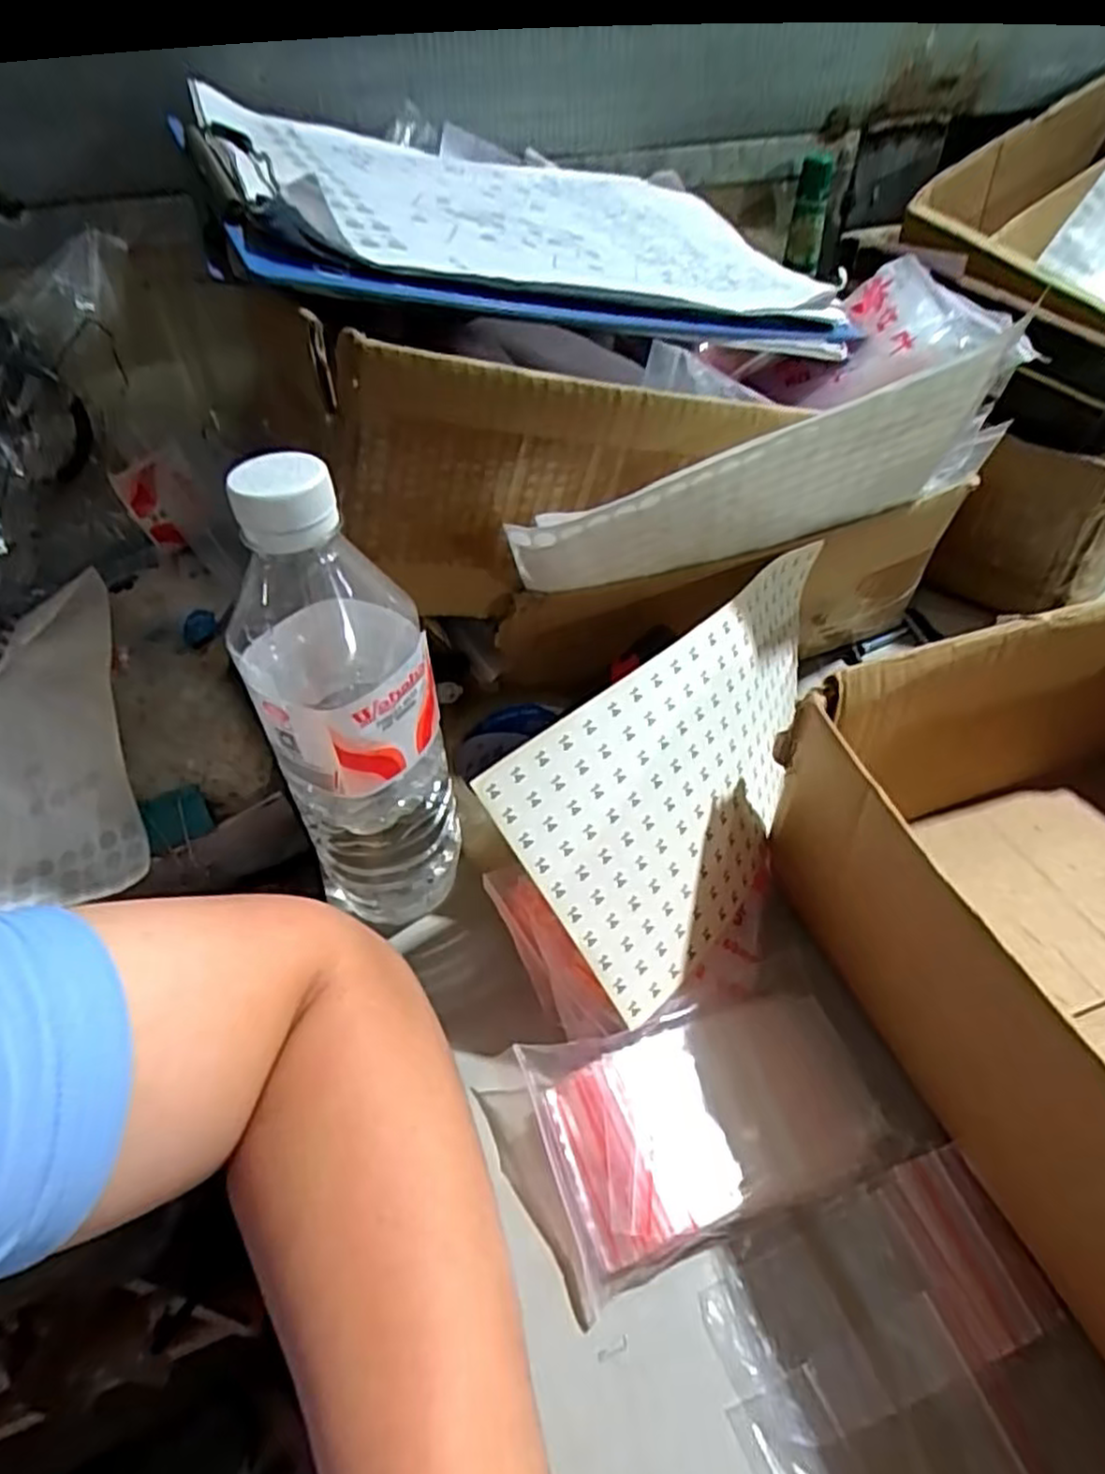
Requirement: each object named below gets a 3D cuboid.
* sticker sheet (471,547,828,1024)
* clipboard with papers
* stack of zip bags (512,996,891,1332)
[{"bbox_3d":[0.076,0.005,0.357,0.235,0.124,0.039,-42,14,-24],"label":"sticker sheet"},{"bbox_3d":[-0.020,-0.290,0.413,0.311,0.028,0.284,-6,51,-21],"label":"clipboard with papers"},{"bbox_3d":[0.063,0.148,0.296,0.135,0.033,0.078,-14,45,-11],"label":"stack of zip bags"}]

